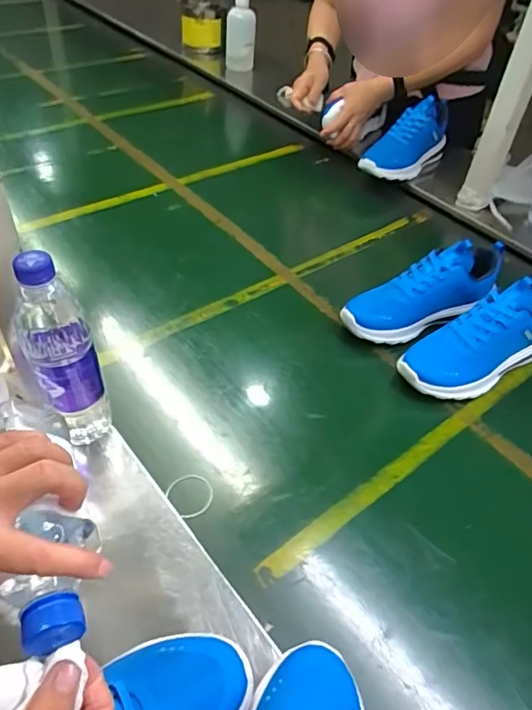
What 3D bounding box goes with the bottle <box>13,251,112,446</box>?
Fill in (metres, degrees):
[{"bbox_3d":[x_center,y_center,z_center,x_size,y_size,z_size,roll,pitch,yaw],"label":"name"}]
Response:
[{"bbox_3d":[-0.201,0.009,0.519,0.066,0.243,0.065,-19,54,-21],"label":"bottle"}]

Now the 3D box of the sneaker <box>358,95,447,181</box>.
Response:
[{"bbox_3d":[0.289,-0.422,1.084,0.216,0.094,0.094,-42,58,-11],"label":"sneaker"}]

